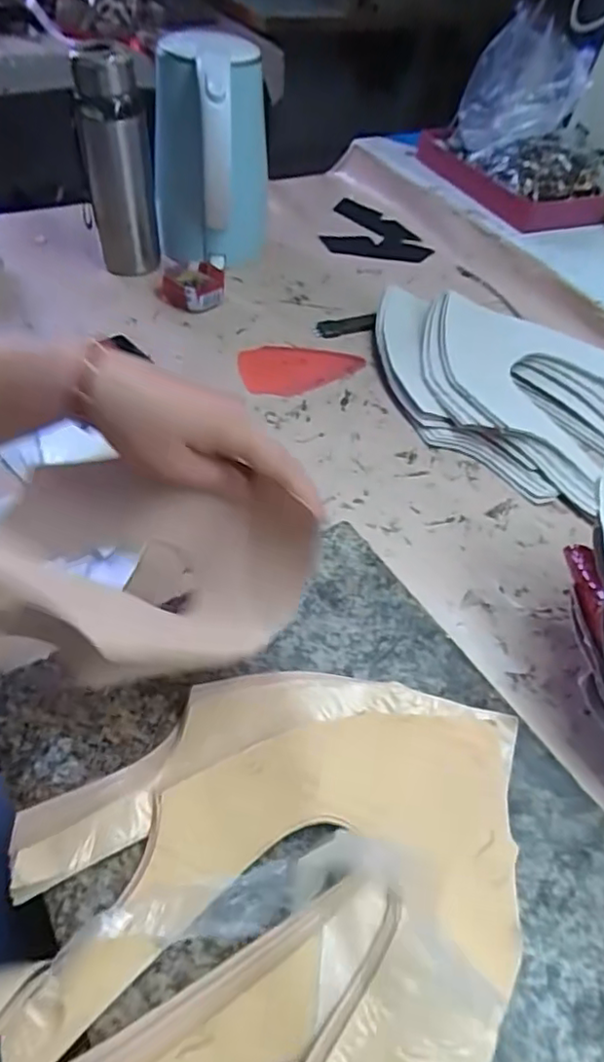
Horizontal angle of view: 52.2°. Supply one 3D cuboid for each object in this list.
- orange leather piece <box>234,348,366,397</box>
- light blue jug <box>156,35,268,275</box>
[{"bbox_3d":[-0.001,-0.187,0.695,0.138,0.010,0.076,-11,52,-14],"label":"orange leather piece"},{"bbox_3d":[-0.128,-0.502,0.823,0.155,0.227,0.163,-1,50,-6],"label":"light blue jug"}]

